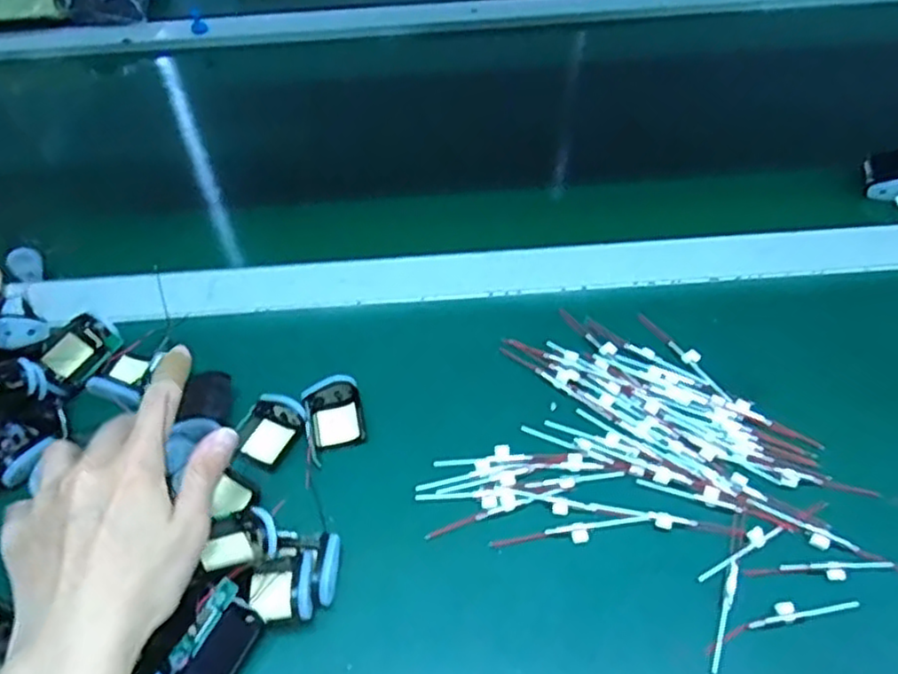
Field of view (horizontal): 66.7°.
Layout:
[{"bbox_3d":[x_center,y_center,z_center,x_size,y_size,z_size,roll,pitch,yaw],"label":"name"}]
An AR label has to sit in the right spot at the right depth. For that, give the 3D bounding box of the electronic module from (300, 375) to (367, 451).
[{"bbox_3d":[-0.074,0.049,0.438,0.035,0.015,0.045,-10,53,-6],"label":"electronic module"}]

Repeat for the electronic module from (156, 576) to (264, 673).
[{"bbox_3d":[-0.115,0.152,0.337,0.021,0.038,0.052,19,55,16],"label":"electronic module"}]

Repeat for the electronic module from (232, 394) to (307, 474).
[{"bbox_3d":[-0.114,0.058,0.433,0.036,0.020,0.041,23,56,19],"label":"electronic module"}]

